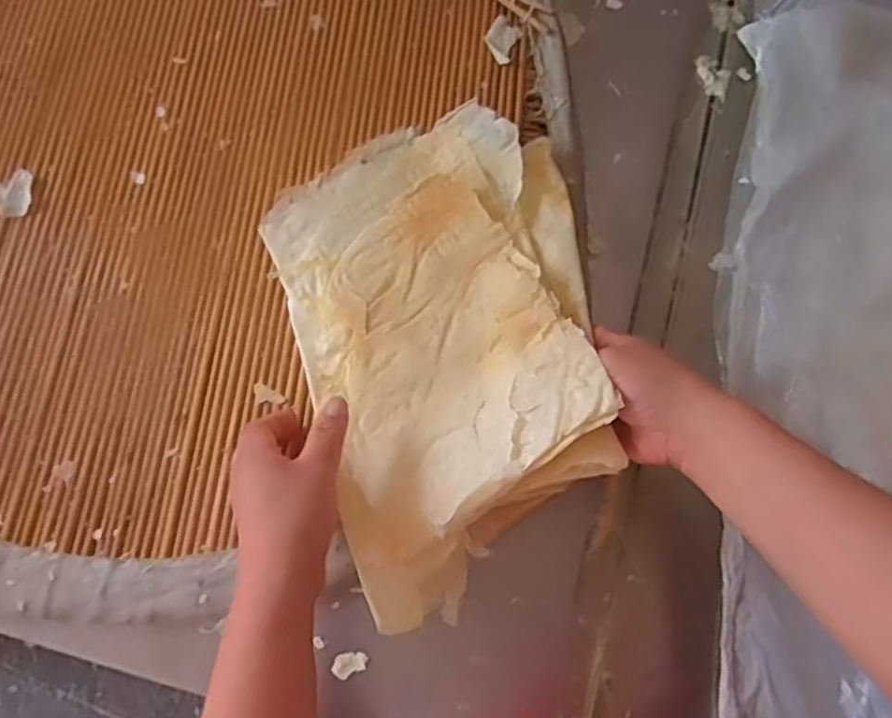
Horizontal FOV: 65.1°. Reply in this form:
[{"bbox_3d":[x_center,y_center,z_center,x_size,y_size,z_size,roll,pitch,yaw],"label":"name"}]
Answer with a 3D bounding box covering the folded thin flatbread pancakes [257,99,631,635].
[{"bbox_3d":[0.008,-0.024,0.518,0.240,0.099,0.367,-18,76,-6],"label":"folded thin flatbread pancakes"}]

